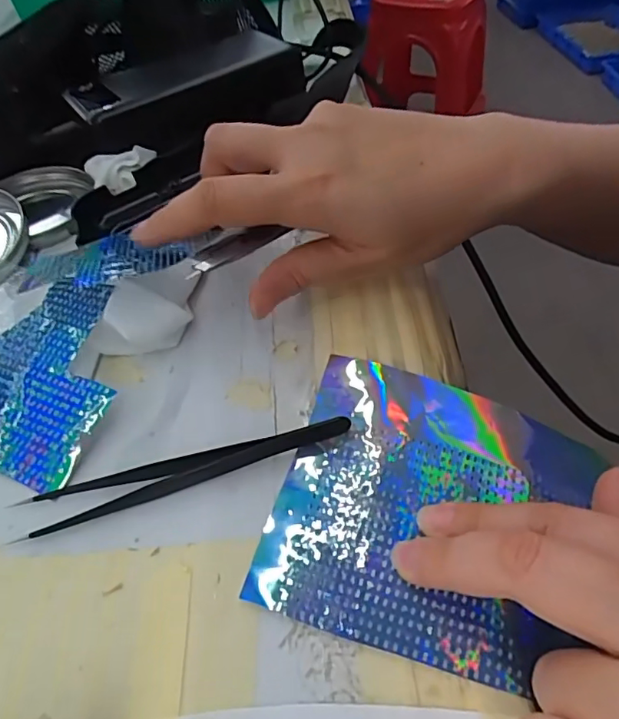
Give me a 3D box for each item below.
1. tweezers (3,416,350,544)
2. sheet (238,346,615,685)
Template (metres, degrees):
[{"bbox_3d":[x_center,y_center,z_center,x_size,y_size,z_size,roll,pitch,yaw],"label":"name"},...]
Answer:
[{"bbox_3d":[-0.046,0.042,0.202,0.125,0.012,0.016,-14,49,-6],"label":"tweezers"},{"bbox_3d":[0.044,0.051,0.194,0.107,0.008,0.103,15,54,11],"label":"sheet"}]

